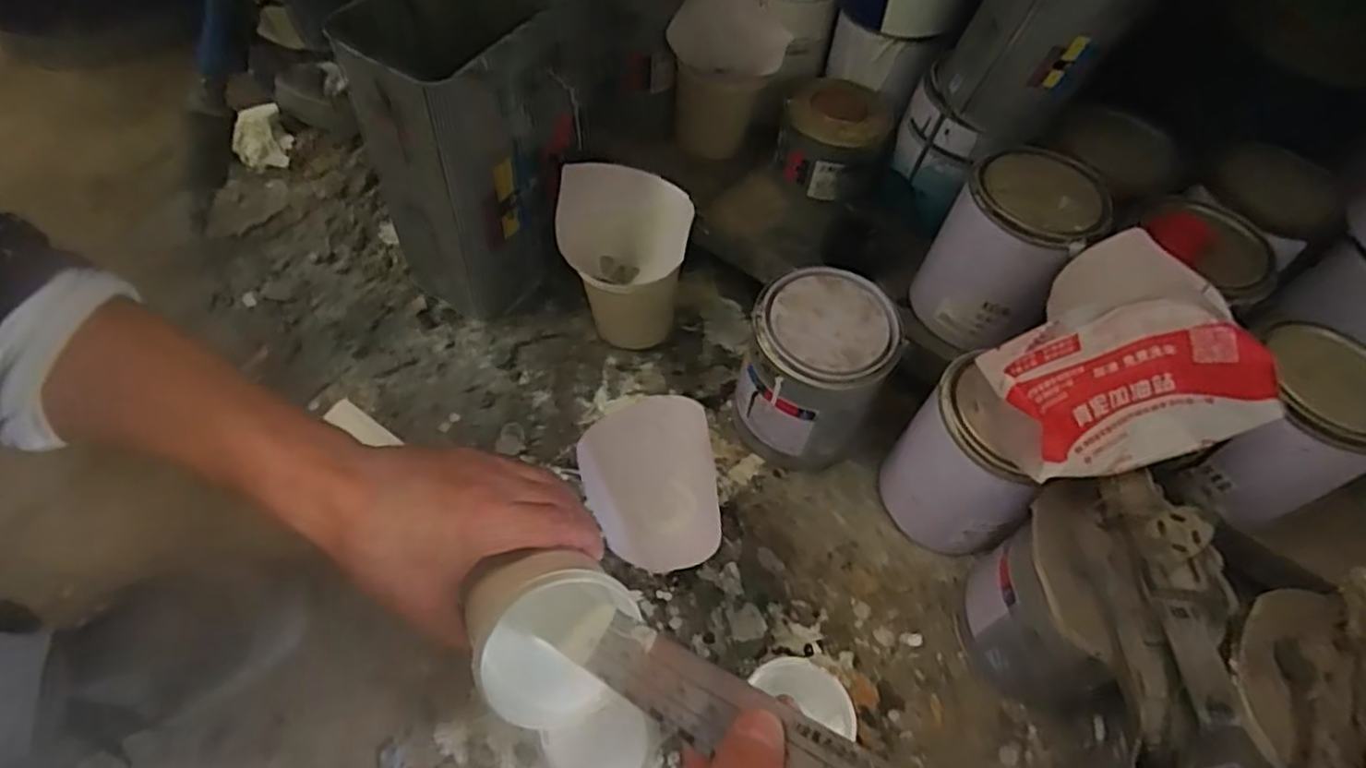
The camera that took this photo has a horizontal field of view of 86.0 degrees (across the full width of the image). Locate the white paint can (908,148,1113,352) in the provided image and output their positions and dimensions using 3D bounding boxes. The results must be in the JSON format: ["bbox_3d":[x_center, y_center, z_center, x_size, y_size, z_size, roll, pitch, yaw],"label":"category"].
[{"bbox_3d":[0.267,-0.113,0.607,0.102,0.130,0.118,31,60,15],"label":"white paint can"}]

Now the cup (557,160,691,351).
[{"bbox_3d":[-0.051,-0.109,0.628,0.098,0.155,0.093,2,57,-3],"label":"cup"}]

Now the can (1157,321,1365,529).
[{"bbox_3d":[0.421,0.033,0.516,0.089,0.118,0.107,39,63,20],"label":"can"}]

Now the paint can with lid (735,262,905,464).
[{"bbox_3d":[0.104,-0.006,0.587,0.104,0.139,0.105,2,57,-3],"label":"paint can with lid"}]

